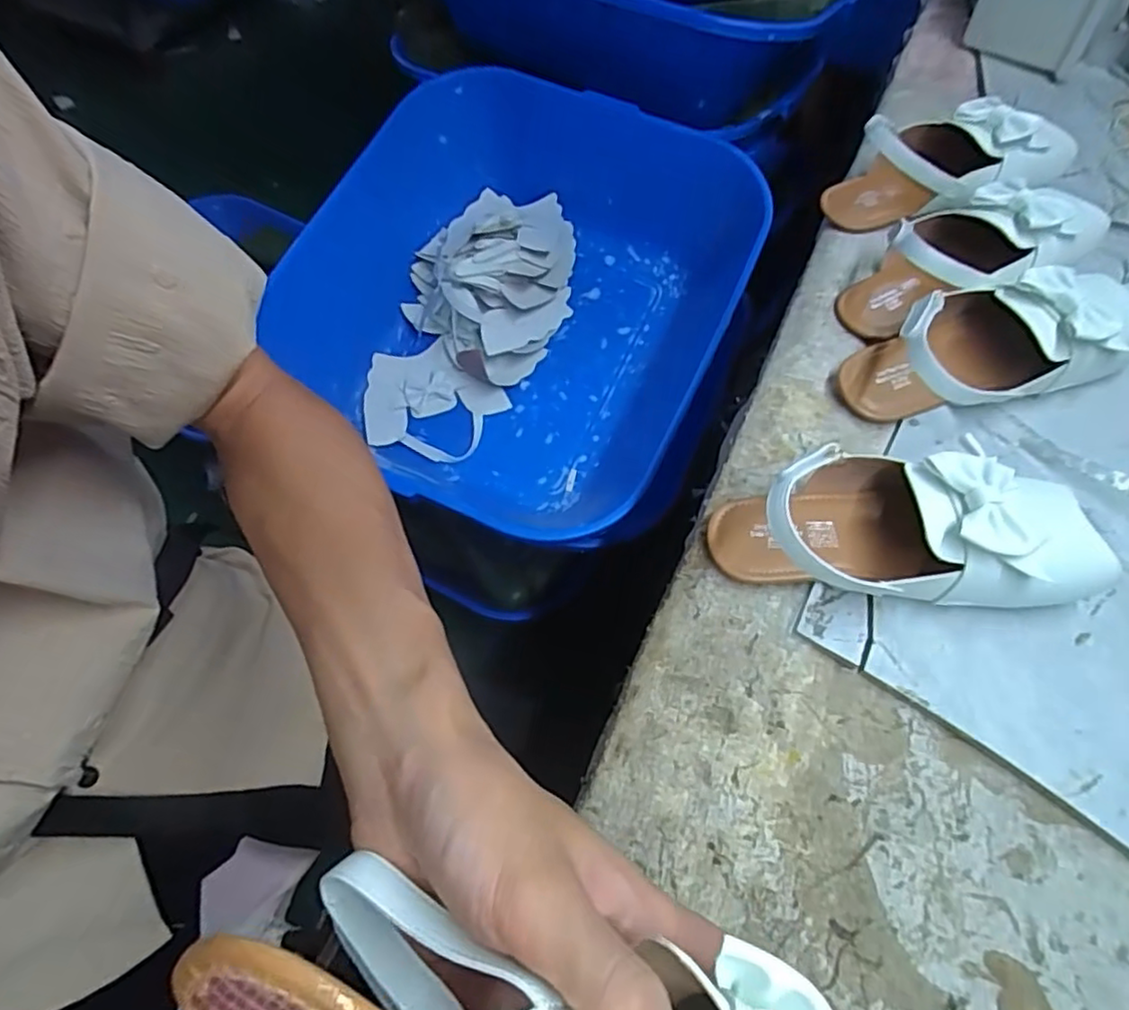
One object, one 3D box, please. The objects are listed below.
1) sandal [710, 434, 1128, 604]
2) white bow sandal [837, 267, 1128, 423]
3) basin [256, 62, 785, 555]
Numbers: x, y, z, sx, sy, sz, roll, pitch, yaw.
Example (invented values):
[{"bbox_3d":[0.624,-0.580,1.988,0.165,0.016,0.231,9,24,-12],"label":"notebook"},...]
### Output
[{"bbox_3d":[0.186,0.009,0.364,0.199,0.080,0.090,1,59,17],"label":"sandal"},{"bbox_3d":[0.296,-0.112,0.441,0.199,0.068,0.082,-16,60,-10],"label":"white bow sandal"},{"bbox_3d":[-0.049,-0.307,0.912,0.536,0.220,0.586,32,78,4],"label":"basin"}]

